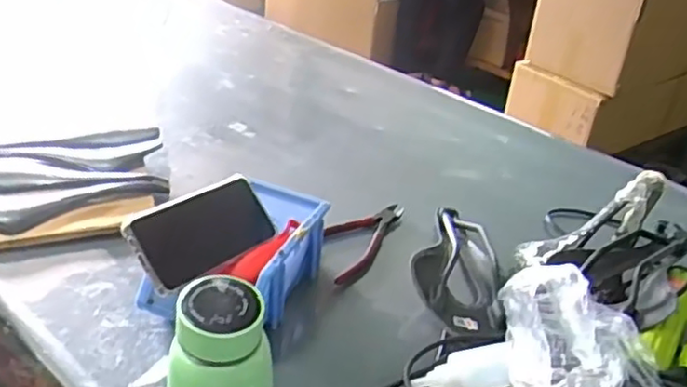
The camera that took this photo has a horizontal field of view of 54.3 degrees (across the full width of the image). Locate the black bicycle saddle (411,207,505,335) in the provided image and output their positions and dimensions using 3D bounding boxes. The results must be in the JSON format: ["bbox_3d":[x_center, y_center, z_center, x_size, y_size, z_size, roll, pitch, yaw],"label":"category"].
[{"bbox_3d":[0.120,0.062,0.708,0.092,0.039,0.213,8,31,3],"label":"black bicycle saddle"}]

